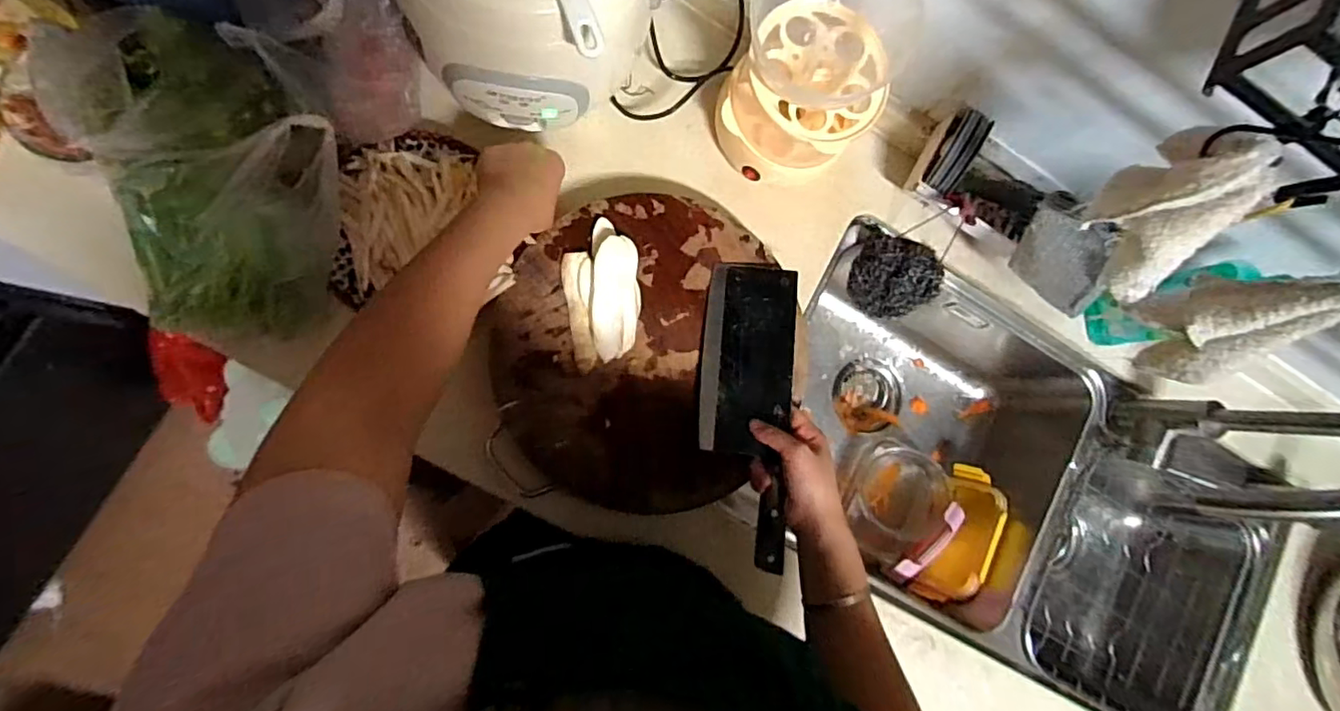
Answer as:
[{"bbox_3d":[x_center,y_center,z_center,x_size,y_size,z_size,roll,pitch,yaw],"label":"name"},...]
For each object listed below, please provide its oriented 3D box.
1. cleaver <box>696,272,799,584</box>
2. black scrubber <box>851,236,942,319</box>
[{"bbox_3d":[0.080,0.055,0.580,0.096,0.021,0.294,0,80,-7],"label":"cleaver"},{"bbox_3d":[0.271,-0.096,0.707,0.096,0.062,0.095,15,84,-10],"label":"black scrubber"}]

